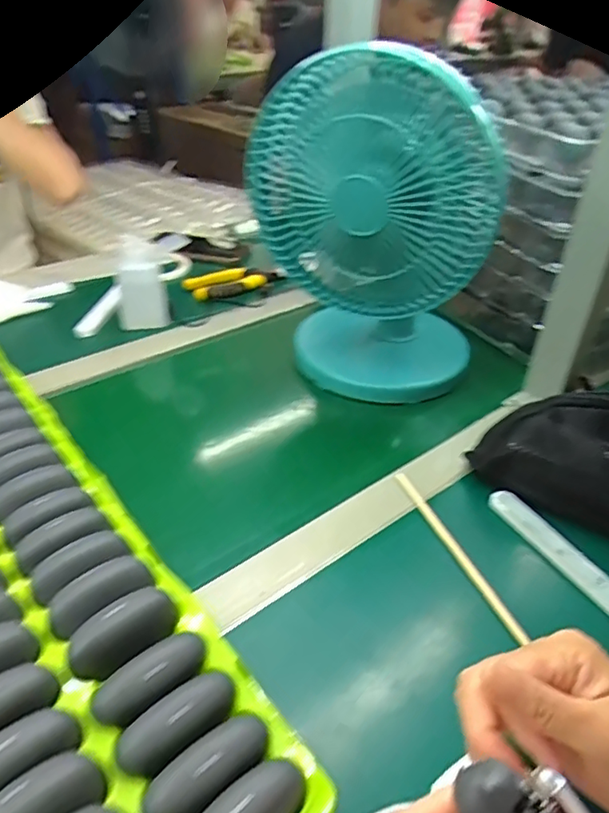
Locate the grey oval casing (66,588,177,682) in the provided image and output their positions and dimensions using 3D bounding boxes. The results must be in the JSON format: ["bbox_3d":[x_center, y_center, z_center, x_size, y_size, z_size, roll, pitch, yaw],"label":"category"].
[{"bbox_3d":[-0.108,0.134,0.343,0.063,0.021,0.029,-24,43,-31],"label":"grey oval casing"}]

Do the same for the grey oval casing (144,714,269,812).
[{"bbox_3d":[-0.045,0.173,0.280,0.065,0.019,0.027,-27,44,-34],"label":"grey oval casing"}]

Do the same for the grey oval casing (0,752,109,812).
[{"bbox_3d":[-0.128,0.188,0.266,0.065,0.021,0.026,-26,44,-33],"label":"grey oval casing"}]

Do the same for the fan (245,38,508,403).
[{"bbox_3d":[0.075,-0.181,0.581,0.218,0.302,0.145,15,38,18],"label":"fan"}]

